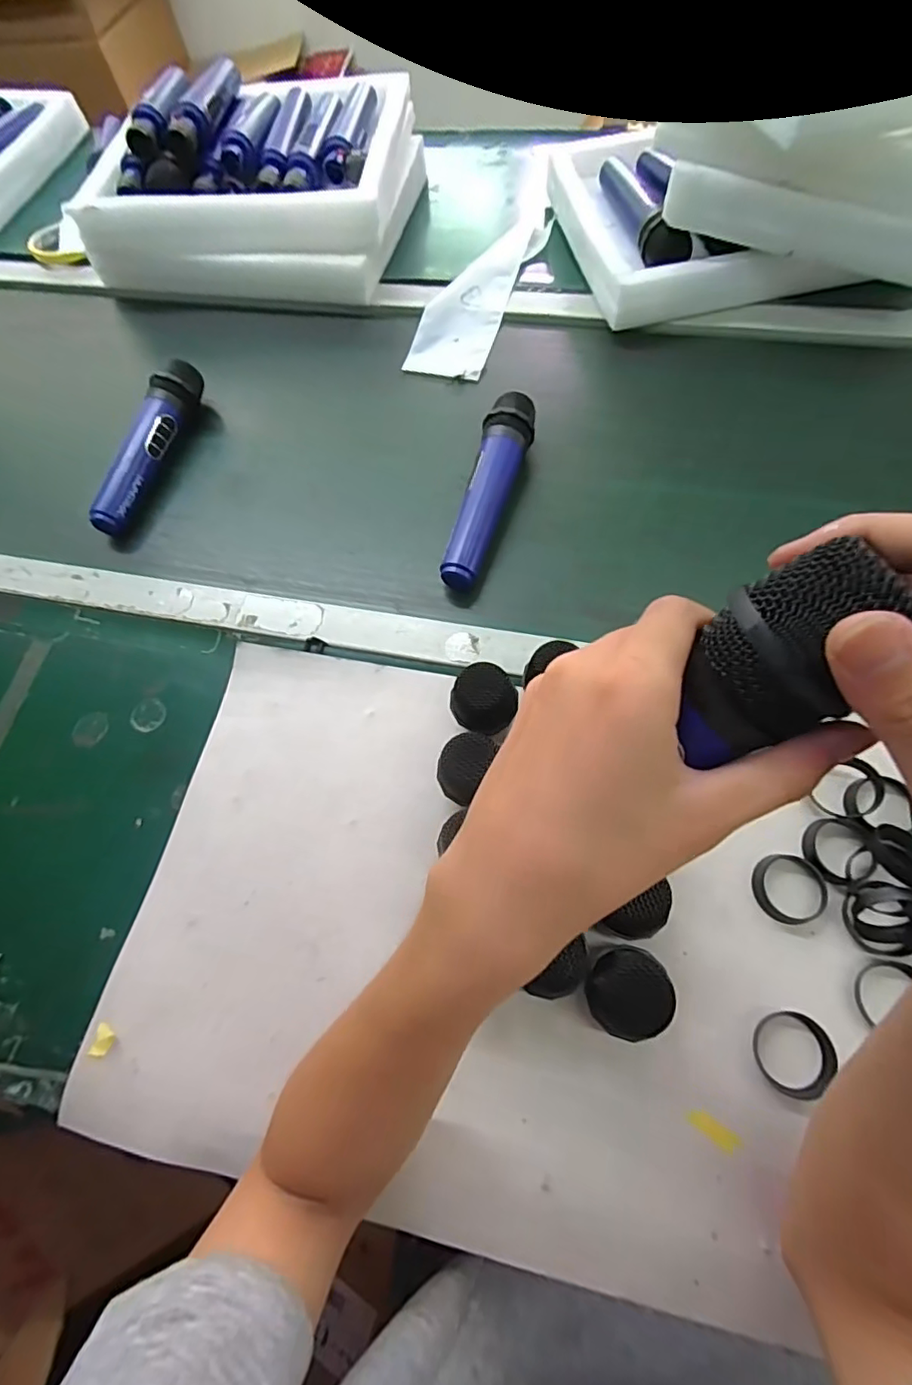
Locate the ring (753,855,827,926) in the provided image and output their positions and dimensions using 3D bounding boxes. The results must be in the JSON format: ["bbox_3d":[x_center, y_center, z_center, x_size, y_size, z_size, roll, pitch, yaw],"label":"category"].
[{"bbox_3d":[0.221,0.130,0.369,0.044,0.011,0.044,-2,66,4],"label":"ring"}]

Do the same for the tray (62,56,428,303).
[{"bbox_3d":[-0.236,-0.621,0.671,0.349,0.115,0.311,5,67,7],"label":"tray"}]

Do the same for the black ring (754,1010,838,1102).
[{"bbox_3d":[0.200,0.213,0.329,0.043,0.009,0.043,-2,66,4],"label":"black ring"}]

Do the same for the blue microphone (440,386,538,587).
[{"bbox_3d":[0.029,-0.182,0.506,0.044,0.053,0.204,15,69,11],"label":"blue microphone"}]

